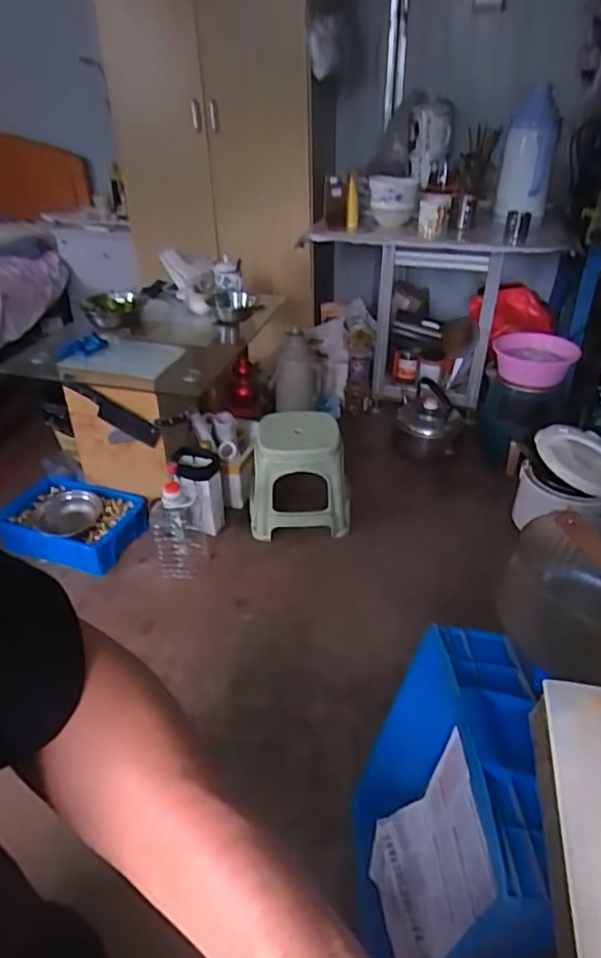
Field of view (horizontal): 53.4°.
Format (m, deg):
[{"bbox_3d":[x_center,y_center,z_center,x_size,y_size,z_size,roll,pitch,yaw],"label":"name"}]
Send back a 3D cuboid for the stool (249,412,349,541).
[{"bbox_3d":[0.001,-0.029,1.802,0.297,0.305,0.258,2,35,4],"label":"stool"}]

